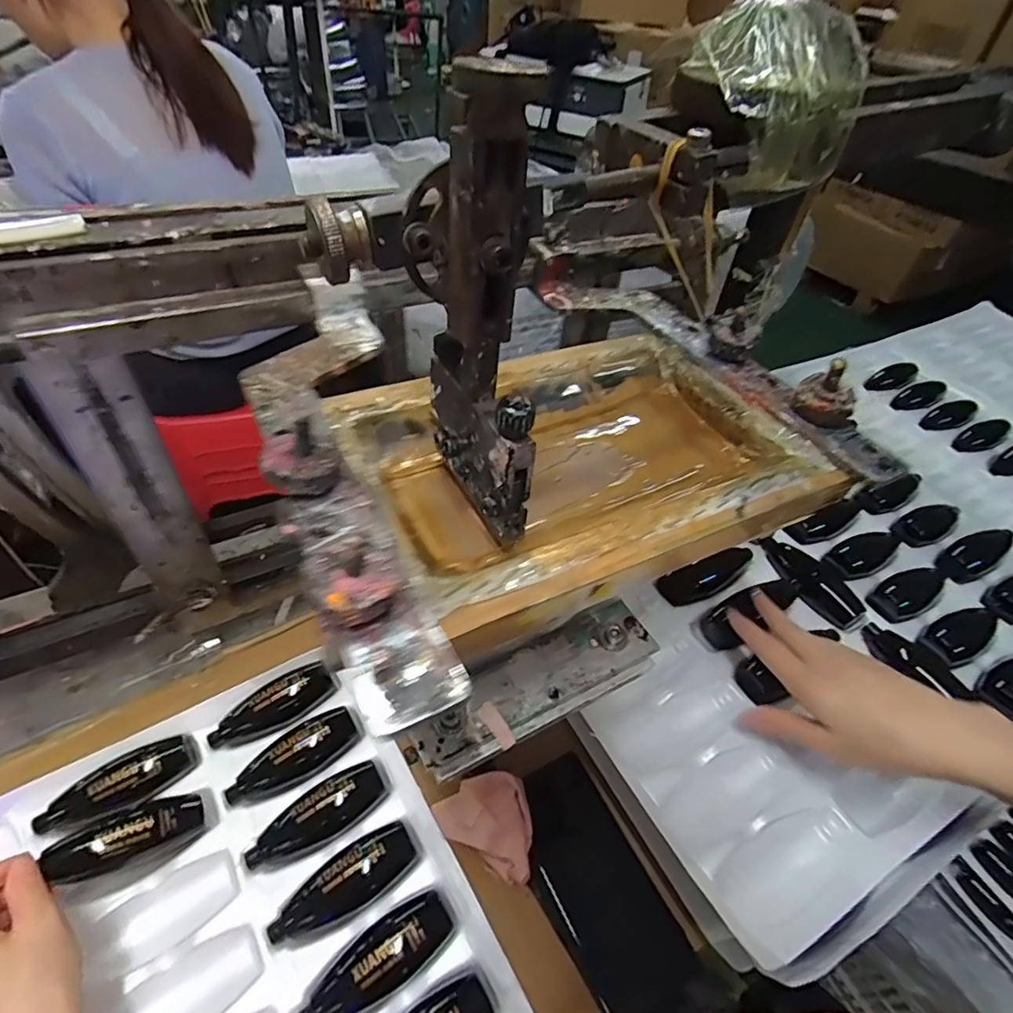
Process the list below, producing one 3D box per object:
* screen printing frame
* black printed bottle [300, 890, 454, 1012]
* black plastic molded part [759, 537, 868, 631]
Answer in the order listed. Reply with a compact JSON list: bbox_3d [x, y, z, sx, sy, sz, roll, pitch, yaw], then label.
[{"bbox_3d":[0.040,-0.025,0.299,0.224,0.031,0.168,-18,50,-24],"label":"screen printing frame"},{"bbox_3d":[-0.082,0.287,0.349,0.098,0.027,0.037,-27,55,-30],"label":"black printed bottle"},{"bbox_3d":[0.271,0.064,0.495,0.027,0.022,0.101,-19,51,-25],"label":"black plastic molded part"}]

